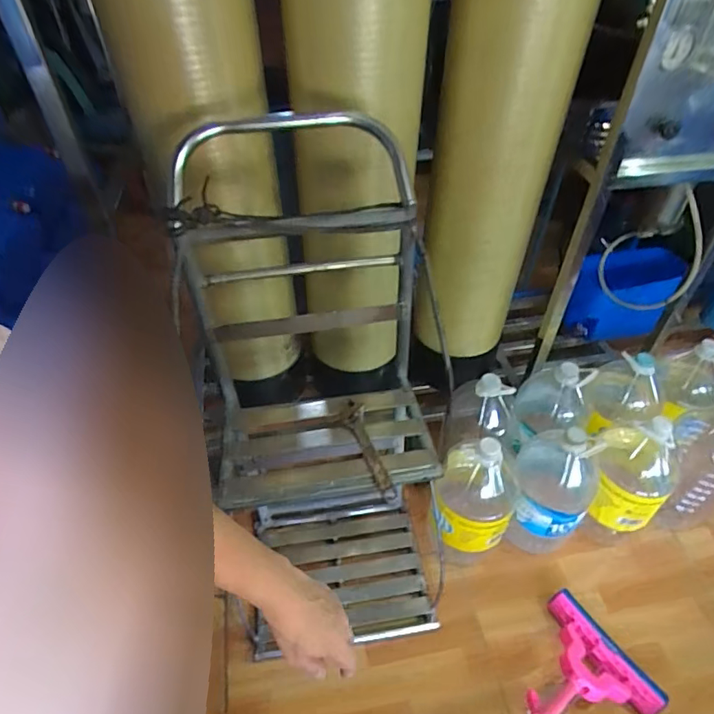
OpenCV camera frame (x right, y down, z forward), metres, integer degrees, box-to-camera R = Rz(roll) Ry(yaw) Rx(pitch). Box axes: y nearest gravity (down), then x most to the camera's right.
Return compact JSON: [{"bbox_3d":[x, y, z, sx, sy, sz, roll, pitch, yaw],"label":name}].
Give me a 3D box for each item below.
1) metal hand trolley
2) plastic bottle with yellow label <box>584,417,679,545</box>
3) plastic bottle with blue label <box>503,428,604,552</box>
[{"bbox_3d":[-0.031,0.176,1.002,0.473,1.004,0.455,-6,45,-5],"label":"metal hand trolley"},{"bbox_3d":[0.679,0.314,1.235,0.184,0.439,0.194,17,48,18],"label":"plastic bottle with yellow label"},{"bbox_3d":[0.478,0.326,1.210,0.187,0.410,0.177,-1,45,1],"label":"plastic bottle with blue label"}]

